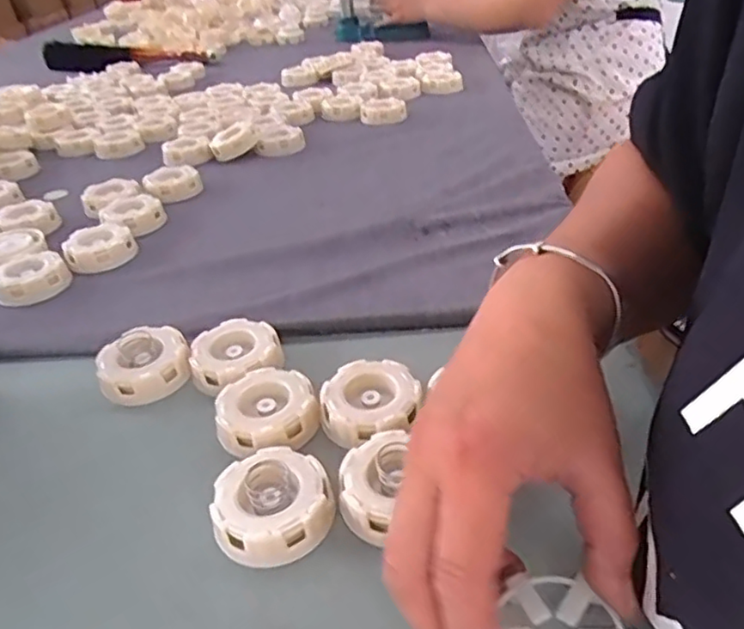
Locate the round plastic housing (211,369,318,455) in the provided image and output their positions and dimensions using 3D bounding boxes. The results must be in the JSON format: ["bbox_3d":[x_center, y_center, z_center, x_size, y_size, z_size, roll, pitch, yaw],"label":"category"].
[{"bbox_3d":[-0.066,0.058,0.399,0.060,0.018,0.058,-5,35,3],"label":"round plastic housing"}]

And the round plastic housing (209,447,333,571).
[{"bbox_3d":[-0.052,0.097,0.334,0.059,0.027,0.059,-5,35,3],"label":"round plastic housing"}]

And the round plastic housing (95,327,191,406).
[{"bbox_3d":[-0.159,0.034,0.446,0.059,0.023,0.059,-5,35,3],"label":"round plastic housing"}]

